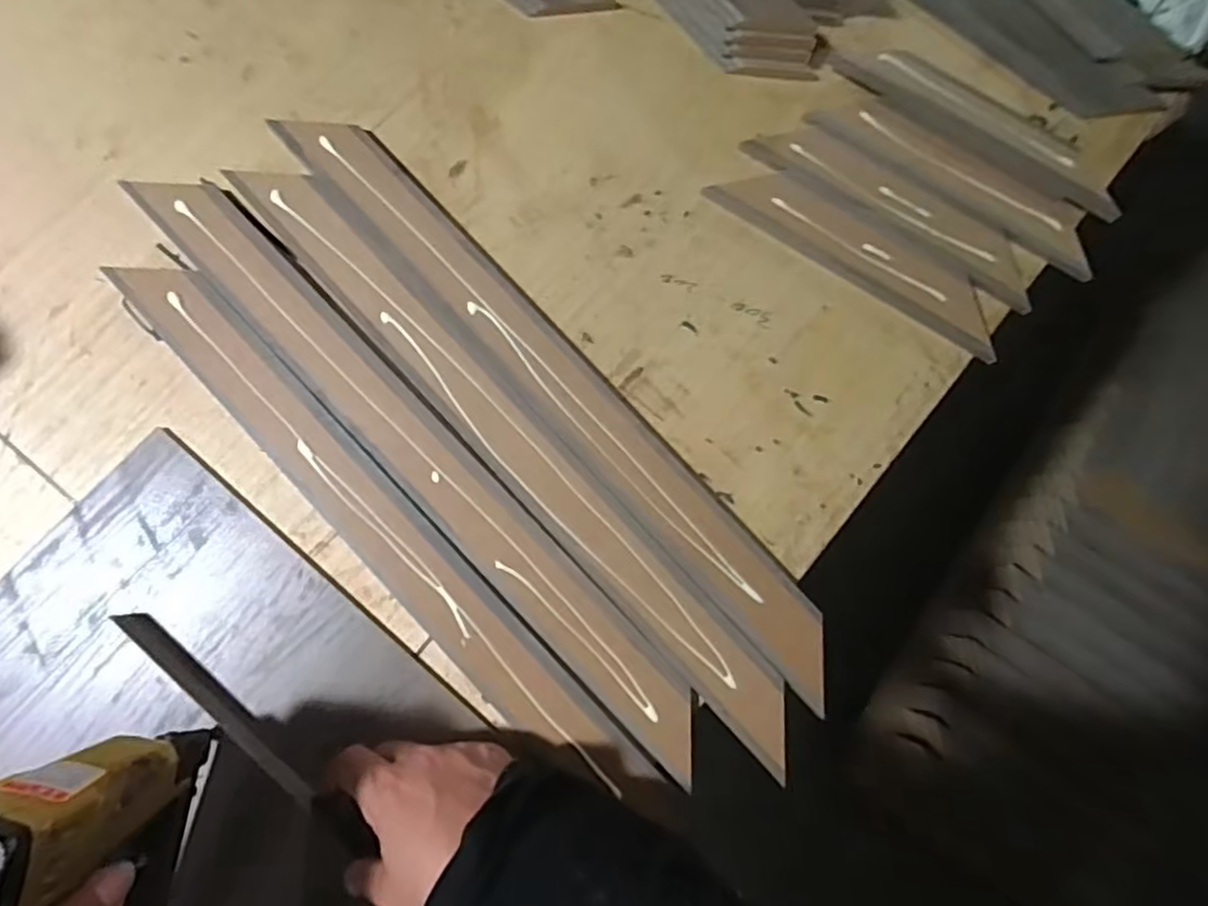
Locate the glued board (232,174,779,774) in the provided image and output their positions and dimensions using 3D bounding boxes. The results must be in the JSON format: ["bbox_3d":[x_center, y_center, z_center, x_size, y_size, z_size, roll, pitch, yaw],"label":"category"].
[{"bbox_3d":[-0.061,0.000,0.421,0.050,0.004,0.494,-43,85,-8],"label":"glued board"}]

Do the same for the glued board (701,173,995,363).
[{"bbox_3d":[0.180,-0.142,0.459,0.216,0.011,0.046,31,81,2],"label":"glued board"}]

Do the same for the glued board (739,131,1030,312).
[{"bbox_3d":[0.203,-0.170,0.457,0.215,0.008,0.039,30,81,2],"label":"glued board"}]

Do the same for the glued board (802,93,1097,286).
[{"bbox_3d":[0.250,-0.193,0.460,0.210,0.010,0.047,31,81,2],"label":"glued board"}]

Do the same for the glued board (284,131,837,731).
[{"bbox_3d":[-0.024,-0.046,0.433,0.056,0.008,0.489,-43,85,-8],"label":"glued board"}]

